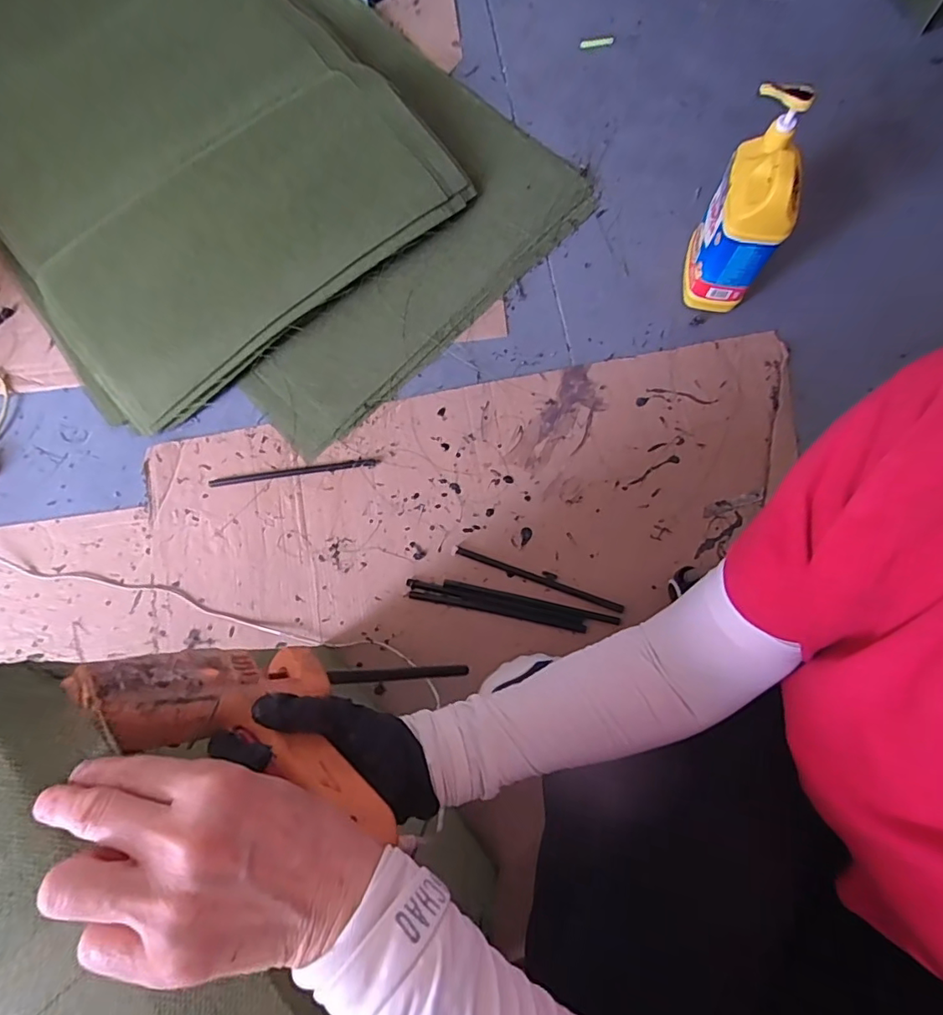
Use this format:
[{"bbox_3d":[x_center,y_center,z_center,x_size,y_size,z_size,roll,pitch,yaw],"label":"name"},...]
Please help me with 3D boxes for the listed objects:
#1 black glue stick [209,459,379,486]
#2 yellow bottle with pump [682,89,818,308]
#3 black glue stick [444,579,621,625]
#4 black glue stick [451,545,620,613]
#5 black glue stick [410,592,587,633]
[{"bbox_3d":[-0.288,-0.057,0.862,0.271,0.007,0.013,-7,78,-1],"label":"black glue stick"},{"bbox_3d":[0.405,-0.429,0.798,0.098,0.276,0.147,12,77,6],"label":"yellow bottle with pump"},{"bbox_3d":[0.089,0.142,0.804,0.264,0.010,0.012,12,77,6],"label":"black glue stick"},{"bbox_3d":[0.102,0.109,0.811,0.260,0.014,0.013,19,78,7],"label":"black glue stick"},{"bbox_3d":[0.038,0.156,0.805,0.266,0.007,0.013,11,77,5],"label":"black glue stick"}]

